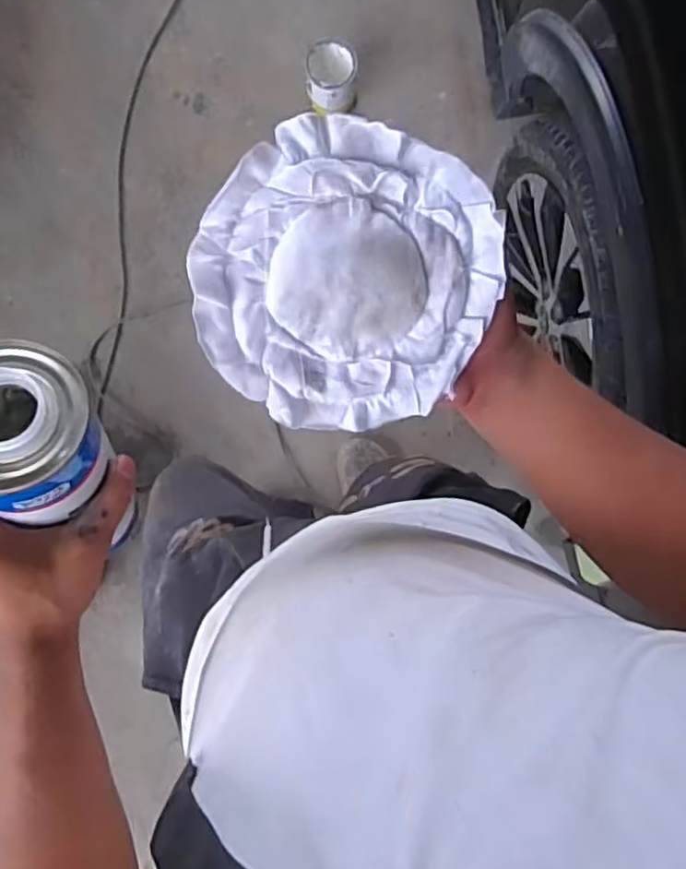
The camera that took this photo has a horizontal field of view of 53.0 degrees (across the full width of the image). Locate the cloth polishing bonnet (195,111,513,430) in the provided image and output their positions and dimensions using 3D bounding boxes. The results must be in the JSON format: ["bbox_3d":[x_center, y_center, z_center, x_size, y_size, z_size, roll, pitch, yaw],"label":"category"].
[{"bbox_3d":[0.002,-0.082,0.376,0.156,0.028,0.159,-1,107,-3],"label":"cloth polishing bonnet"}]

